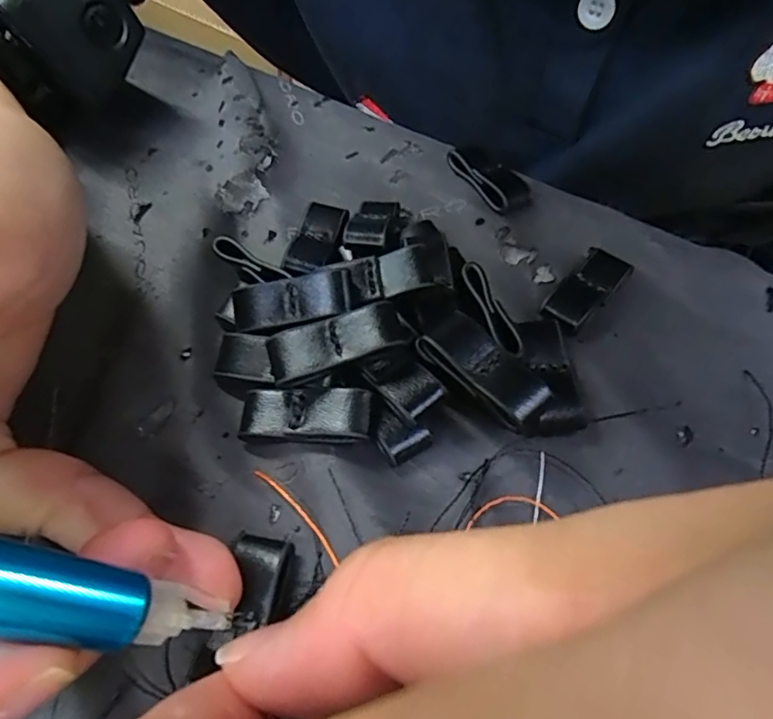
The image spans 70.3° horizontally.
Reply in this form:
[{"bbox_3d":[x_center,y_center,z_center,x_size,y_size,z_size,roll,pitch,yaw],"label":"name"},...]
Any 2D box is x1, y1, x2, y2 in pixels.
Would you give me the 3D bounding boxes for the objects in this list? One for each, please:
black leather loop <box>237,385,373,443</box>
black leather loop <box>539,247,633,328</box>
[{"bbox_3d":[-0.017,0.012,0.114,0.027,0.008,0.012,6,55,2],"label":"black leather loop"},{"bbox_3d":[0.050,-0.017,0.137,0.011,0.004,0.027,34,60,20],"label":"black leather loop"}]

